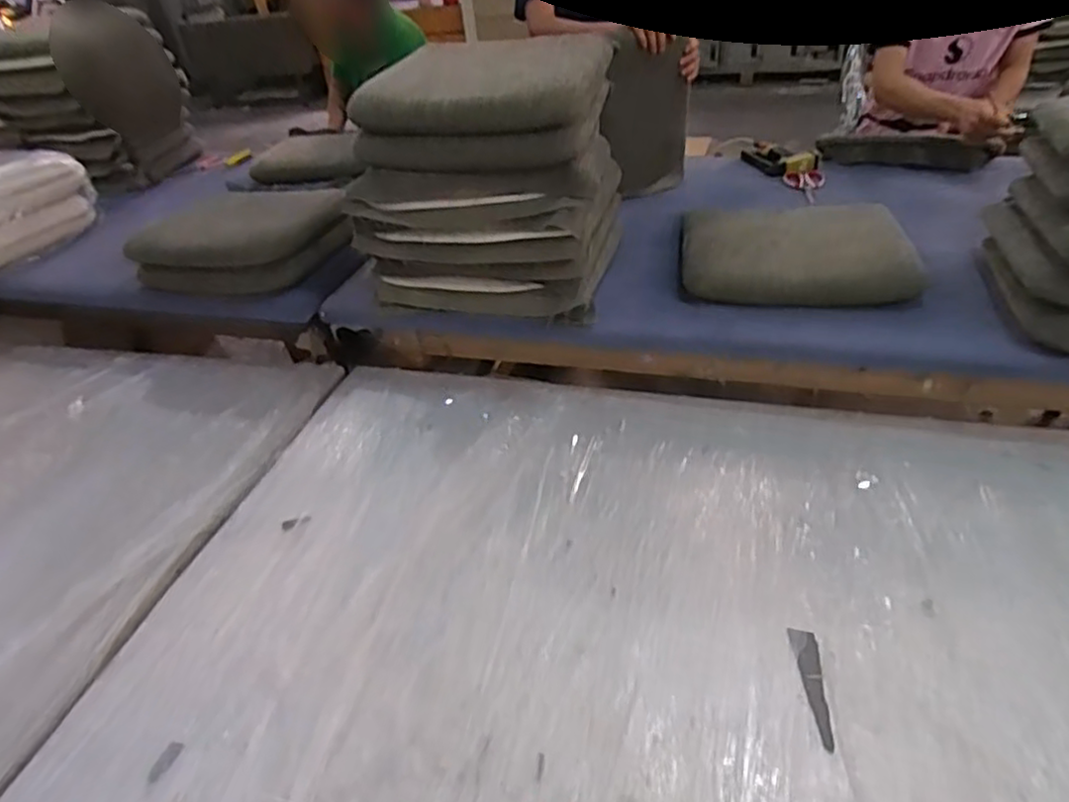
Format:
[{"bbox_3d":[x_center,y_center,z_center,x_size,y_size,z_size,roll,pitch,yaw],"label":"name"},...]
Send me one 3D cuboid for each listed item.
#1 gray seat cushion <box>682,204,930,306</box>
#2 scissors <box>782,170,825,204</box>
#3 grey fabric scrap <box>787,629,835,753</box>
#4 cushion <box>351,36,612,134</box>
[{"bbox_3d":[0.533,-0.307,1.393,0.436,0.084,0.363,2,38,12],"label":"gray seat cushion"},{"bbox_3d":[0.708,-0.552,1.738,0.095,0.013,0.177,-9,44,11],"label":"scissors"},{"bbox_3d":[0.353,0.356,0.841,0.031,0.005,0.153,-4,39,4],"label":"grey fabric scrap"},{"bbox_3d":[-0.086,-0.615,1.285,0.442,0.086,0.362,-1,38,8],"label":"cushion"}]

